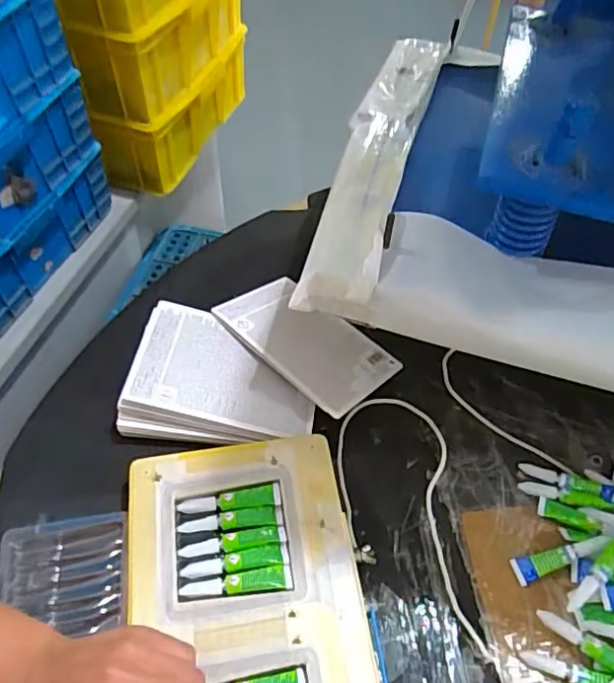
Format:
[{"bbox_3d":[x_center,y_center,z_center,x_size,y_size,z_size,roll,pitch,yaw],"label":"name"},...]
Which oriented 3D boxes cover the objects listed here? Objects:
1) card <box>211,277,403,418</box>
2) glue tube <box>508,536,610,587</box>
[{"bbox_3d":[0.000,-0.003,0.567,0.168,0.010,0.112,38,44,20],"label":"card"},{"bbox_3d":[0.207,0.175,0.461,0.079,0.008,0.020,-21,57,2],"label":"glue tube"}]

